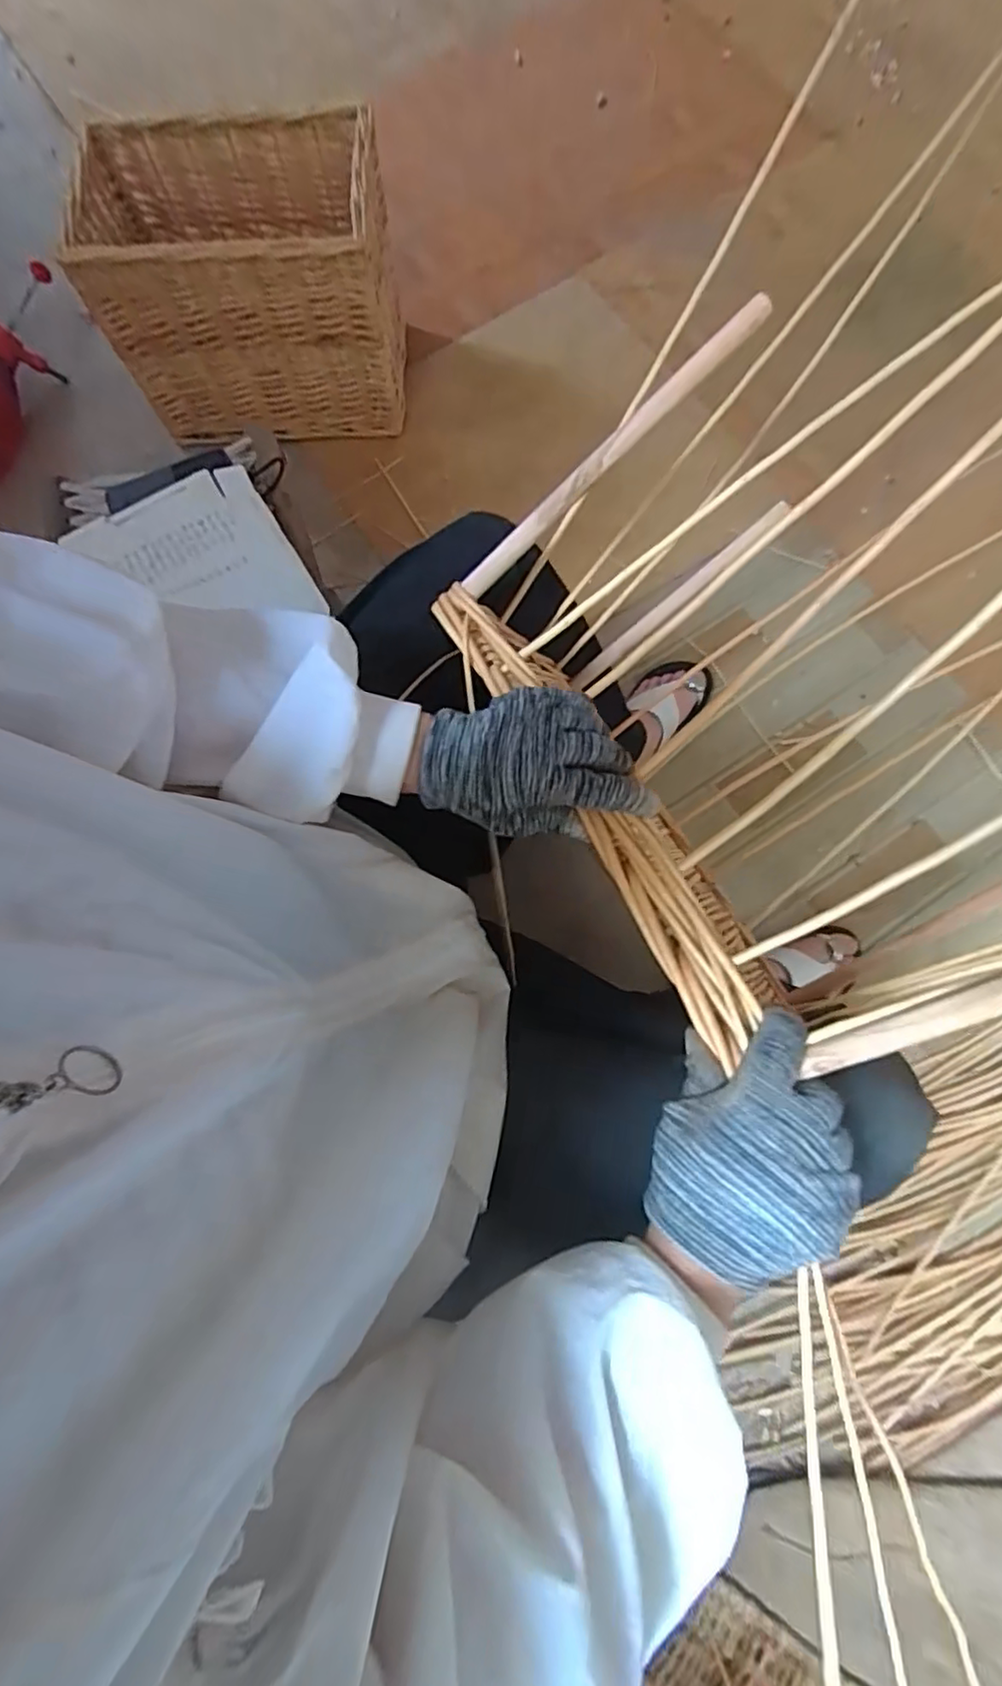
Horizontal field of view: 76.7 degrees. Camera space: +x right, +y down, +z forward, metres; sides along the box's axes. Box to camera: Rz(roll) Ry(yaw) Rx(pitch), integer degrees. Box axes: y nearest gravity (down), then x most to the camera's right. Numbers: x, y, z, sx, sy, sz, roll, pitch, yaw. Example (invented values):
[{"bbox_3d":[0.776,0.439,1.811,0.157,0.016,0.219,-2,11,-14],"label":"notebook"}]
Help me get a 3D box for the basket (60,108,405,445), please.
[{"bbox_3d":[-0.370,-0.827,0.956,0.409,0.281,0.260,-1,76,-1],"label":"basket"}]

